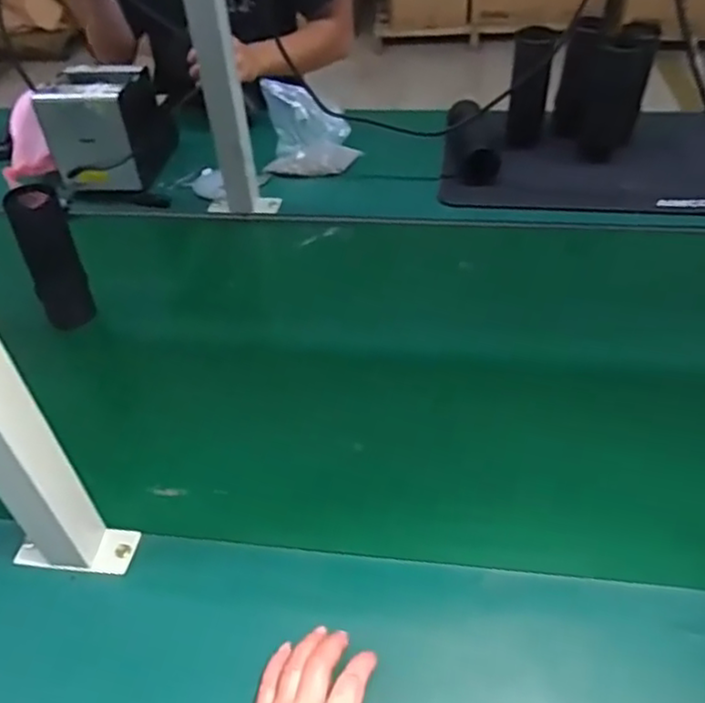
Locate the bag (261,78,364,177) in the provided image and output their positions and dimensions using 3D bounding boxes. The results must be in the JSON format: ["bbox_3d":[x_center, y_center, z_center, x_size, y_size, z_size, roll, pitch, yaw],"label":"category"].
[{"bbox_3d":[-0.063,-0.335,0.999,0.137,0.129,0.073,-2,43,3],"label":"bag"}]

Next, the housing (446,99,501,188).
[{"bbox_3d":[0.173,-0.317,1.001,0.061,0.054,0.182,-4,43,1],"label":"housing"}]

